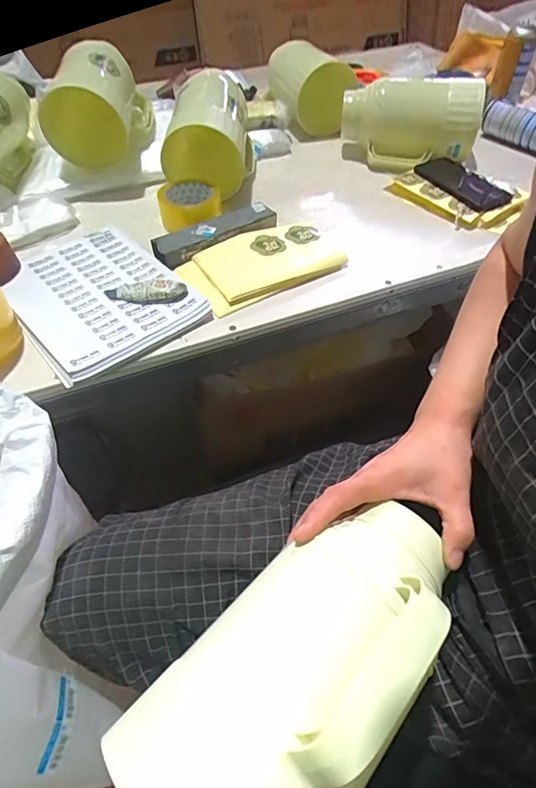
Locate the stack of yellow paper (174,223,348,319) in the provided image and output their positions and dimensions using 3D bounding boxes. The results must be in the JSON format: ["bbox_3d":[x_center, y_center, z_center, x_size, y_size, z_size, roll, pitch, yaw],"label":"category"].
[{"bbox_3d":[-0.011,-0.201,0.713,0.237,0.024,0.137,-25,54,-19],"label":"stack of yellow paper"}]

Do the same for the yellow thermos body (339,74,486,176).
[{"bbox_3d":[0.270,-0.526,0.897,0.247,0.129,0.120,3,50,3],"label":"yellow thermos body"}]

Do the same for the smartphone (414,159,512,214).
[{"bbox_3d":[0.345,-0.380,0.834,0.089,0.014,0.177,-24,54,-19],"label":"smartphone"}]

